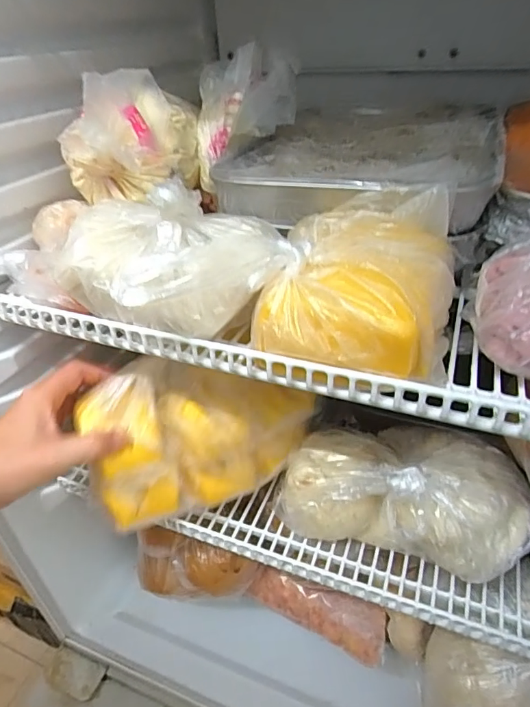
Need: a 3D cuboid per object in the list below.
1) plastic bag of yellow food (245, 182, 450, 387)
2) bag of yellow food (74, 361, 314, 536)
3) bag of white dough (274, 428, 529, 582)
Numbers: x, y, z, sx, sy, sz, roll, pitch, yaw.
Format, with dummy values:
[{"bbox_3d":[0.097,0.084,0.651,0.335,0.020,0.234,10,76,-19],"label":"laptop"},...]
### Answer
[{"bbox_3d":[0.050,-0.043,0.258,0.102,0.058,0.095,7,39,14],"label":"plastic bag of yellow food"},{"bbox_3d":[-0.050,0.065,0.390,0.181,0.108,0.068,-15,38,-14],"label":"bag of yellow food"},{"bbox_3d":[0.098,0.109,0.365,0.194,0.093,0.074,12,40,20],"label":"bag of white dough"}]

